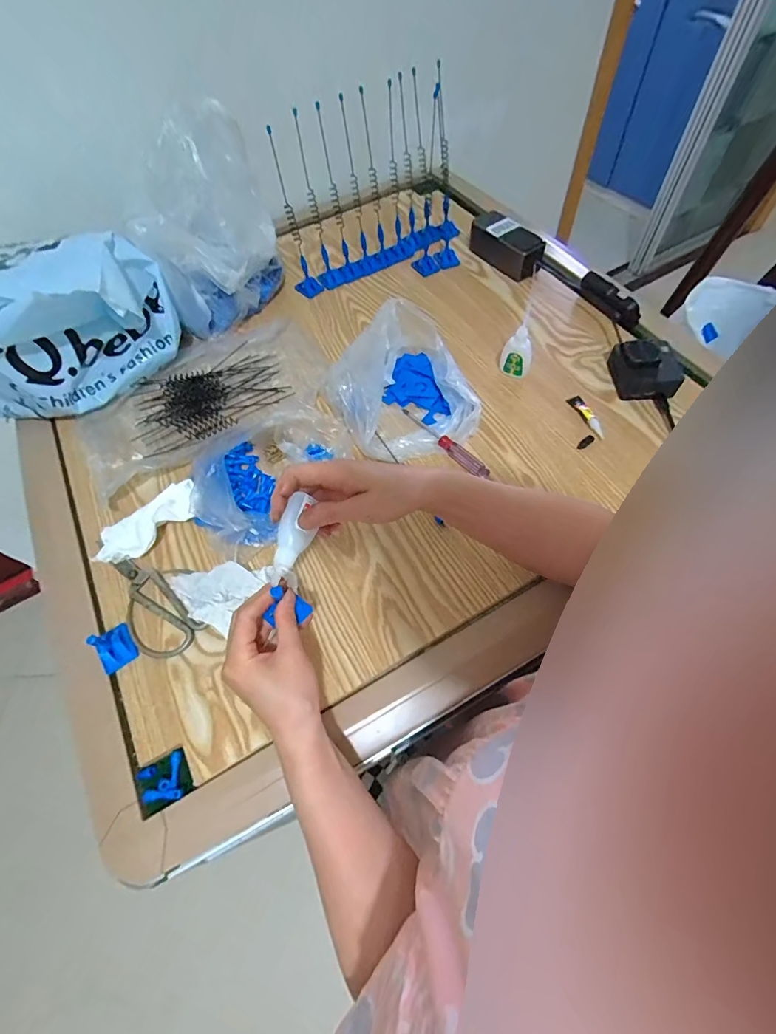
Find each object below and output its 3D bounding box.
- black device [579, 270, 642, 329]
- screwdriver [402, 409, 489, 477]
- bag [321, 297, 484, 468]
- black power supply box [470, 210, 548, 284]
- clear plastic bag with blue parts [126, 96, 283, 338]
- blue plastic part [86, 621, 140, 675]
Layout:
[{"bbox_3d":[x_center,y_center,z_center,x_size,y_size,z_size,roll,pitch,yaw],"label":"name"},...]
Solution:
[{"bbox_3d":[0.331,-0.331,0.658,0.024,0.036,0.113,-30,64,-12],"label":"black device"},{"bbox_3d":[0.073,-0.099,0.569,0.019,0.018,0.144,-39,67,-16],"label":"screwdriver"},{"bbox_3d":[0.013,-0.176,0.575,0.167,0.087,0.202,-24,63,-10],"label":"bag"},{"bbox_3d":[0.197,-0.446,0.720,0.060,0.051,0.143,-36,66,-15],"label":"black power supply box"},{"bbox_3d":[-0.237,-0.396,0.611,0.113,0.234,0.185,16,64,11],"label":"clear plastic bag with blue parts"},{"bbox_3d":[-0.287,0.130,0.448,0.032,0.037,0.044,-35,66,-15],"label":"blue plastic part"}]

